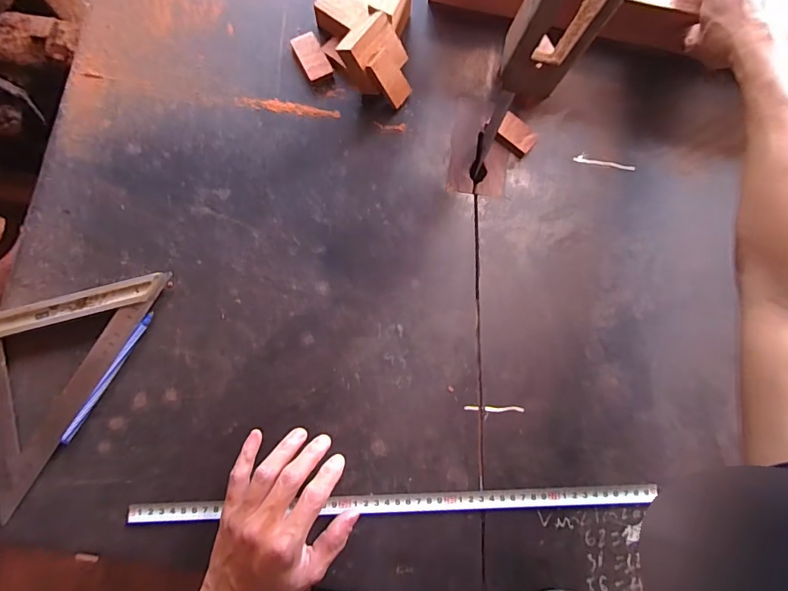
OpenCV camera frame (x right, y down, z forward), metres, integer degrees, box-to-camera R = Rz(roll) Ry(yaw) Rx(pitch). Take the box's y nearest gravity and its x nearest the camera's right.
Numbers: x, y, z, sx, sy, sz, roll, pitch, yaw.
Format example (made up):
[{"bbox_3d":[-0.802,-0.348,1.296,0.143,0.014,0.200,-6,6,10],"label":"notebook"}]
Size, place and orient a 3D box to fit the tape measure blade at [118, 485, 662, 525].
[{"bbox_3d":[0.004,0.199,0.419,0.487,0.007,0.019,-1,79,-2],"label":"tape measure blade"}]

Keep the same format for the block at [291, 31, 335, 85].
[{"bbox_3d":[-0.091,-0.261,0.490,0.029,0.012,0.055,-28,82,-6],"label":"block"}]

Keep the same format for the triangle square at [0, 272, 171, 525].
[{"bbox_3d":[-0.339,0.062,0.423,0.121,0.014,0.248,29,81,4],"label":"triangle square"}]

